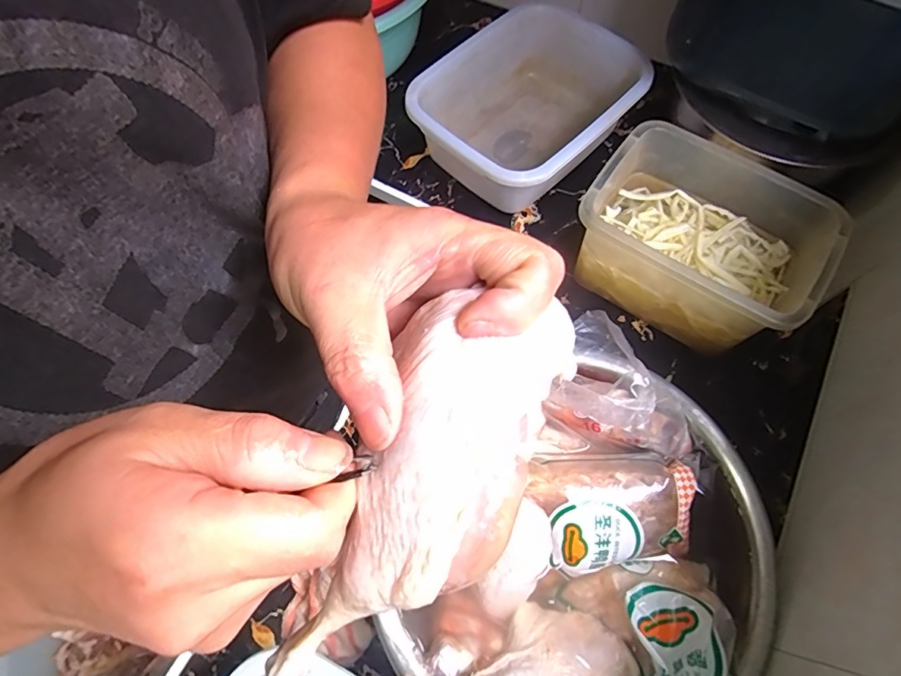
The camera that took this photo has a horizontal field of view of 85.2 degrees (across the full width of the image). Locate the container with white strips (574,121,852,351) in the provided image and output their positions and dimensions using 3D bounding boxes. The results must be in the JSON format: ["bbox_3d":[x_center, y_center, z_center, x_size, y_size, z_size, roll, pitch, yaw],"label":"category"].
[{"bbox_3d":[0.276,-0.109,0.570,0.251,0.138,0.155,39,73,16],"label":"container with white strips"}]

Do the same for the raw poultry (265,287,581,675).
[{"bbox_3d":[-0.012,0.053,0.167,0.062,0.038,0.157,29,82,13],"label":"raw poultry"}]

